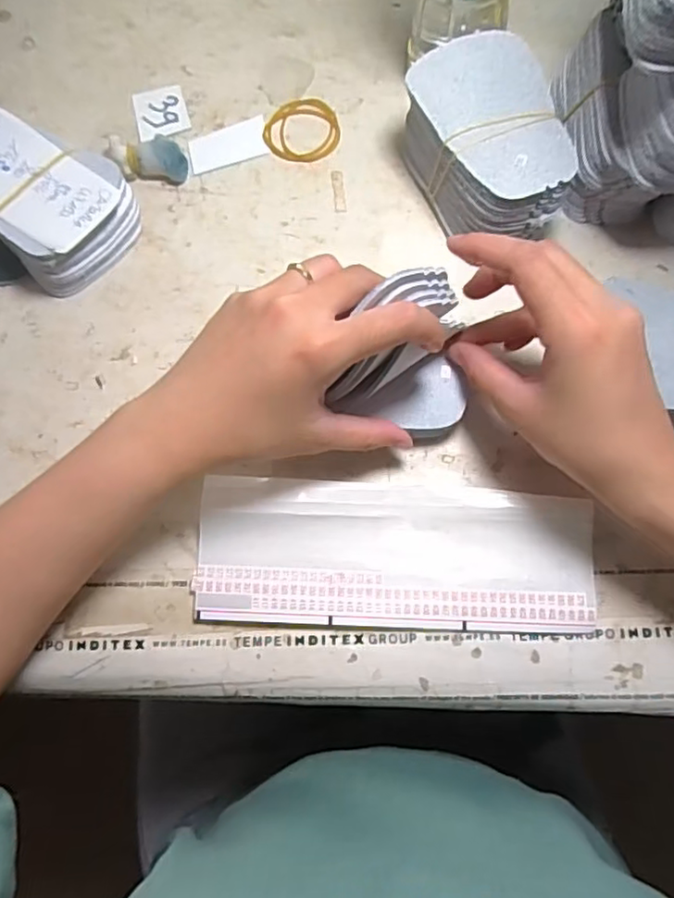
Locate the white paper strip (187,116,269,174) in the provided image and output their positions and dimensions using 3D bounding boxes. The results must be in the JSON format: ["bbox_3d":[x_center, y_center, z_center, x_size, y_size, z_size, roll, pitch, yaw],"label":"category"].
[{"bbox_3d":[-0.069,-0.194,0.388,0.051,0.004,0.027,-20,76,-4],"label":"white paper strip"}]

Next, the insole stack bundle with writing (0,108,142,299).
[{"bbox_3d":[-0.172,-0.151,0.363,0.075,0.038,0.104,-44,79,-9],"label":"insole stack bundle with writing"}]

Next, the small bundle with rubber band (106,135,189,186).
[{"bbox_3d":[-0.115,-0.179,0.375,0.042,0.026,0.021,0,76,1],"label":"small bundle with rubber band"}]

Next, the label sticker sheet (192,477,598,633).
[{"bbox_3d":[0.030,0.055,0.319,0.200,0.013,0.073,2,76,2],"label":"label sticker sheet"}]

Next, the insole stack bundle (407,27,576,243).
[{"bbox_3d":[0.084,-0.167,0.351,0.073,0.058,0.105,-16,76,-3],"label":"insole stack bundle"}]

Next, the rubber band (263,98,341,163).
[{"bbox_3d":[-0.020,-0.204,0.391,0.046,0.004,0.048,0,76,1],"label":"rubber band"}]

